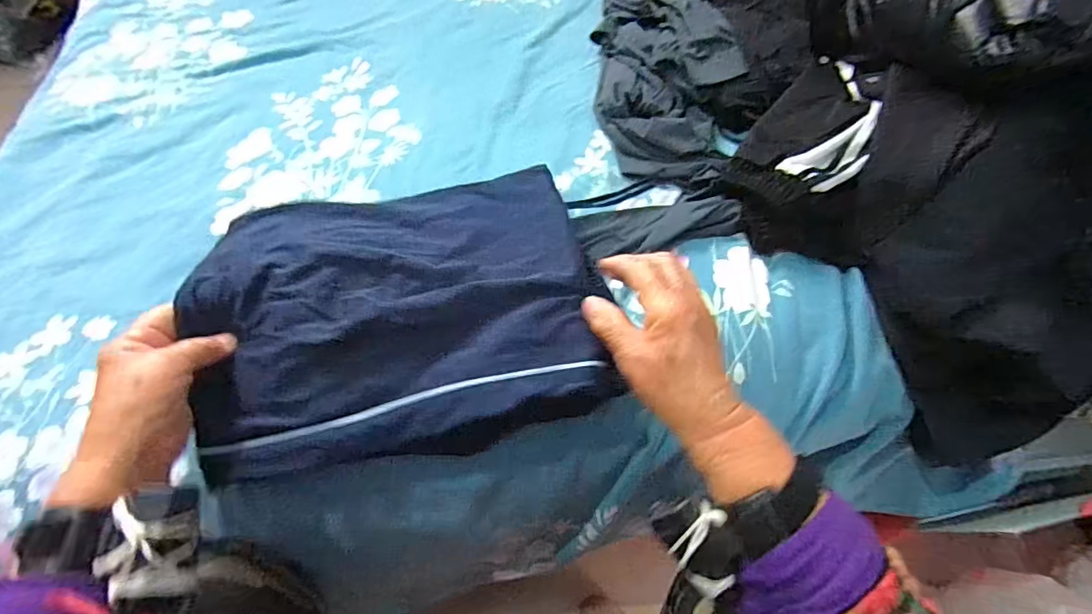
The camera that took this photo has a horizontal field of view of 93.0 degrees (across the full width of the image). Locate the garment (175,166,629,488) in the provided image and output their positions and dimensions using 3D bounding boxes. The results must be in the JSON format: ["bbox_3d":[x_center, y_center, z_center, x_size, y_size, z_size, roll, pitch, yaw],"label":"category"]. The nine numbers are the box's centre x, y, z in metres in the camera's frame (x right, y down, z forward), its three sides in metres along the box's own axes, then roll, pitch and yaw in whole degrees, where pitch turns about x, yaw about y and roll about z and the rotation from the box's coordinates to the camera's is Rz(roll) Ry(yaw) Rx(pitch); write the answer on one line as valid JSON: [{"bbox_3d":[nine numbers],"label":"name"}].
[{"bbox_3d":[-0.123,-0.010,0.443,0.318,0.064,0.265,-9,57,-4],"label":"garment"}]

